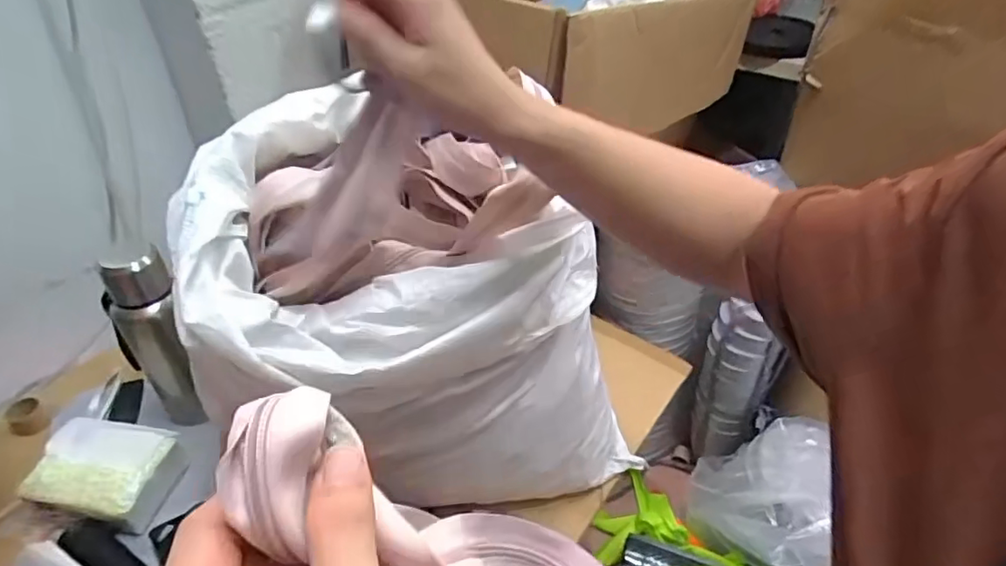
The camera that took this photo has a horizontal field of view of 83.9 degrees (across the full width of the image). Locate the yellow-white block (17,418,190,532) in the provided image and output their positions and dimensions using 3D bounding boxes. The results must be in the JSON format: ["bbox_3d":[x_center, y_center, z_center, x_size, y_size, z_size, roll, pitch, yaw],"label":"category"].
[{"bbox_3d":[-0.465,0.219,0.660,0.138,0.055,0.120,4,40,6],"label":"yellow-white block"}]

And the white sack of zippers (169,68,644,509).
[{"bbox_3d":[-0.076,0.038,0.594,0.391,0.389,0.258,-14,42,-16],"label":"white sack of zippers"}]

